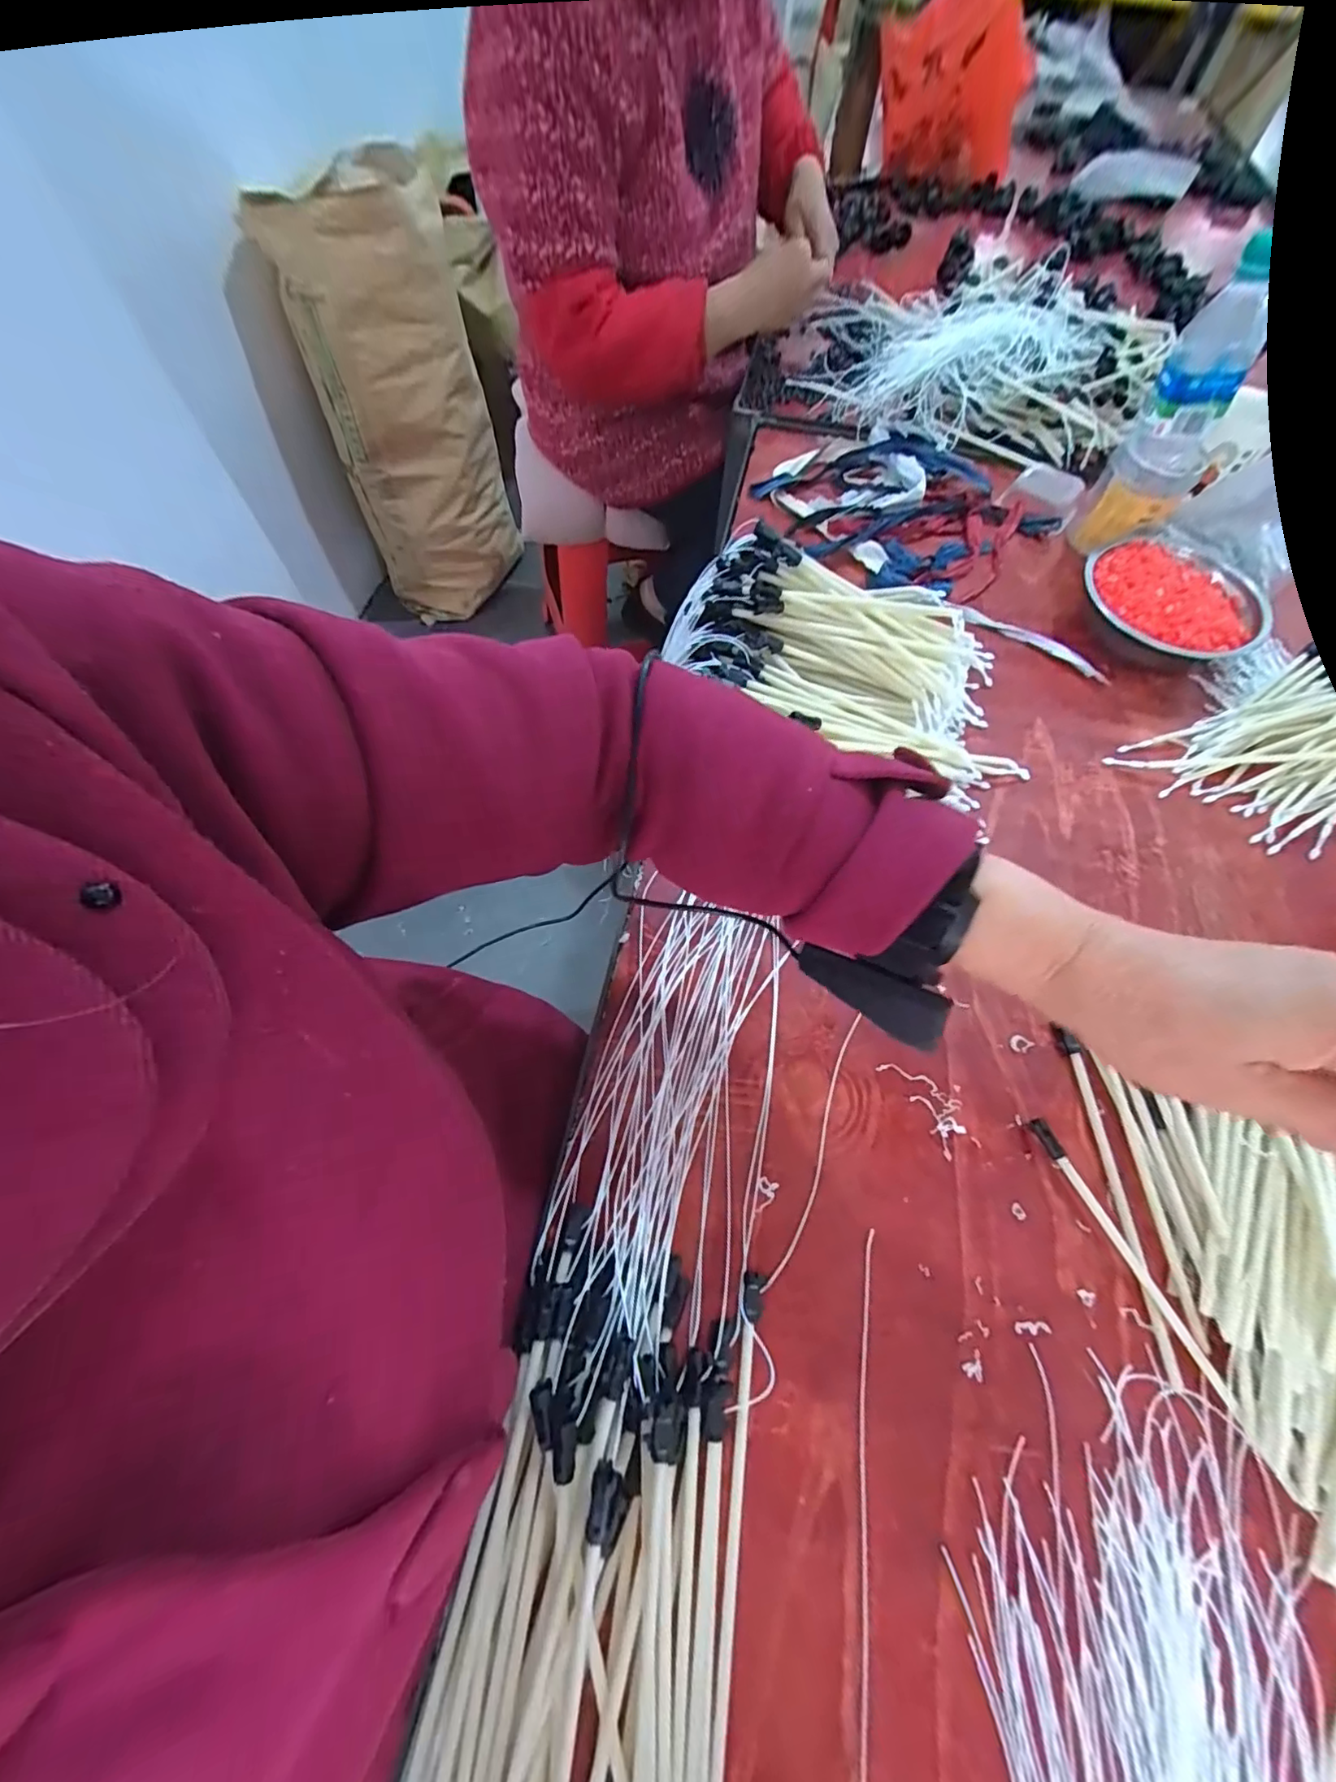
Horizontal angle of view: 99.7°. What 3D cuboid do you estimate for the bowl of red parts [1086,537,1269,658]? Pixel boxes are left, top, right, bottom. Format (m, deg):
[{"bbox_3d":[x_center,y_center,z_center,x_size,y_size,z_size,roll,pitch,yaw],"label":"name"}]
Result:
[{"bbox_3d":[0.483,-0.275,0.551,0.128,0.055,0.151,-25,68,-14],"label":"bowl of red parts"}]

